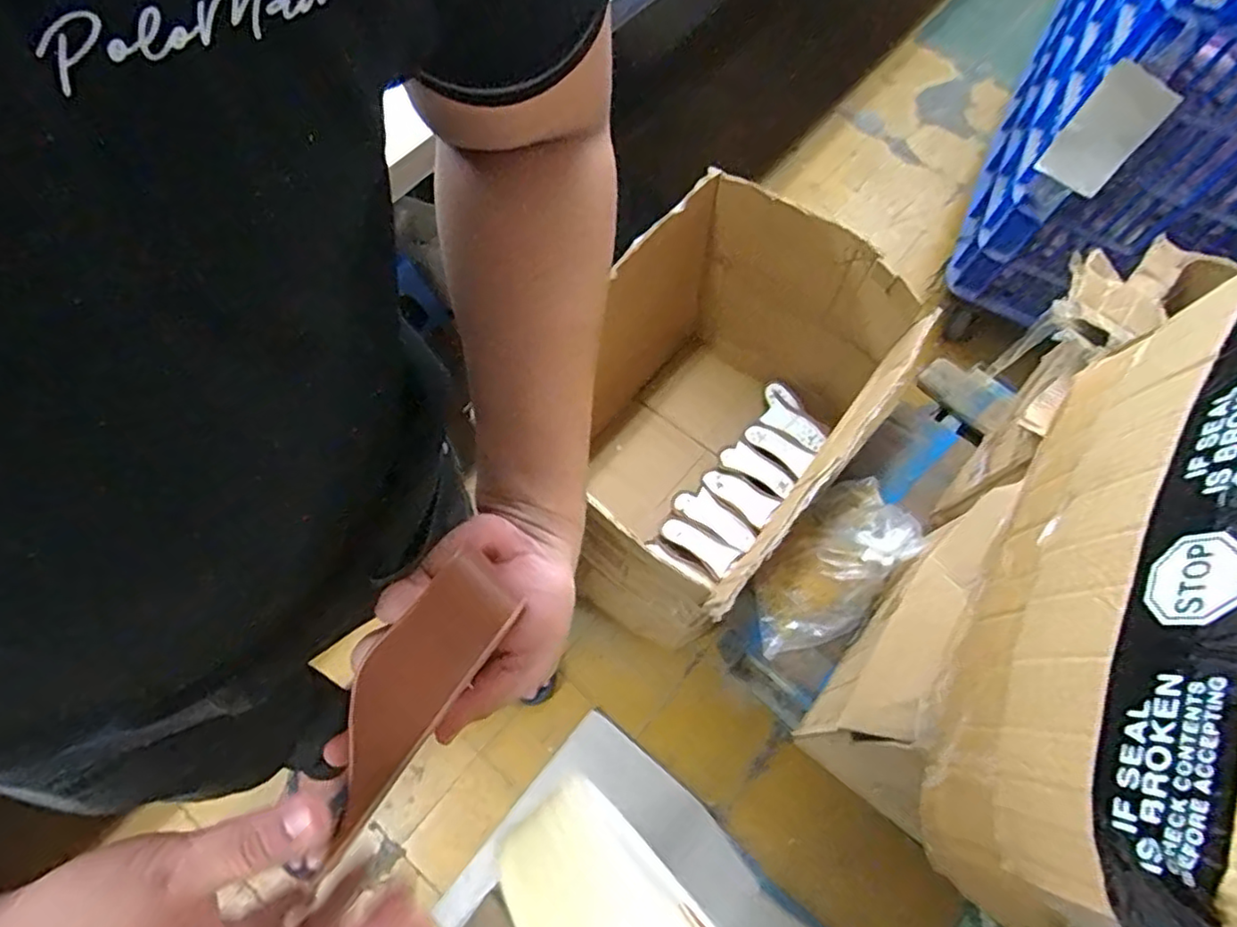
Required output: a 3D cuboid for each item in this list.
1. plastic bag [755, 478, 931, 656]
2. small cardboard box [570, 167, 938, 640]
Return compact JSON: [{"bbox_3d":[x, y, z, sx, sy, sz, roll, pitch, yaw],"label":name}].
[{"bbox_3d":[0.328,0.144,0.982,0.309,0.154,0.152,-39,74,-16],"label":"plastic bag"},{"bbox_3d":[0.130,-0.056,1.203,0.471,0.507,0.637,37,72,13],"label":"small cardboard box"}]

